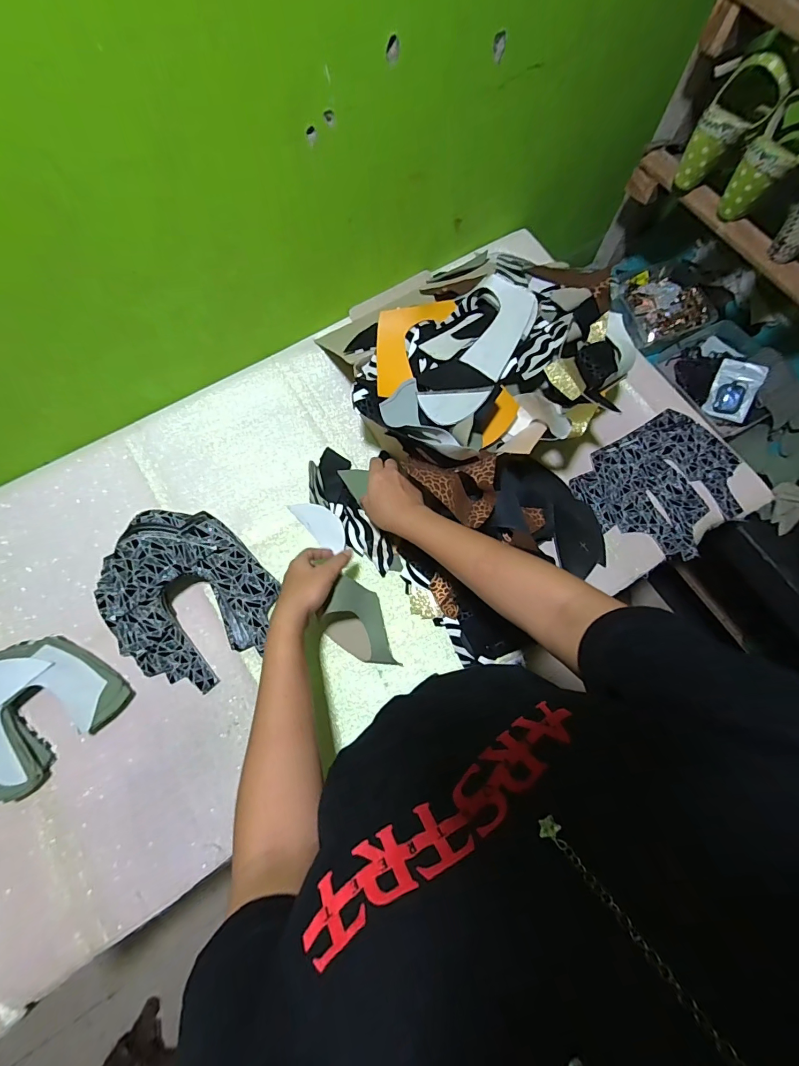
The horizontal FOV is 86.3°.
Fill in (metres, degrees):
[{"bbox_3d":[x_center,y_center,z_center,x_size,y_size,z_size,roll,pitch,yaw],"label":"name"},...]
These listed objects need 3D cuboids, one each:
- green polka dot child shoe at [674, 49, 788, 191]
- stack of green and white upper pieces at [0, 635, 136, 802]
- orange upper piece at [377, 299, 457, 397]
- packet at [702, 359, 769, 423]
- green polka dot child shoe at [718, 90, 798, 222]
[{"bbox_3d":[0.462,-0.567,0.601,0.078,0.142,0.072,34,74,10],"label":"green polka dot child shoe"},{"bbox_3d":[-0.447,0.218,0.516,0.155,0.055,0.168,33,75,9],"label":"stack of green and white upper pieces"},{"bbox_3d":[0.003,-0.258,0.568,0.077,0.009,0.169,27,73,8],"label":"orange upper piece"},{"bbox_3d":[0.595,-0.253,0.757,0.069,0.024,0.102,21,108,24],"label":"packet"},{"bbox_3d":[0.514,-0.509,0.583,0.078,0.129,0.073,36,74,10],"label":"green polka dot child shoe"}]

